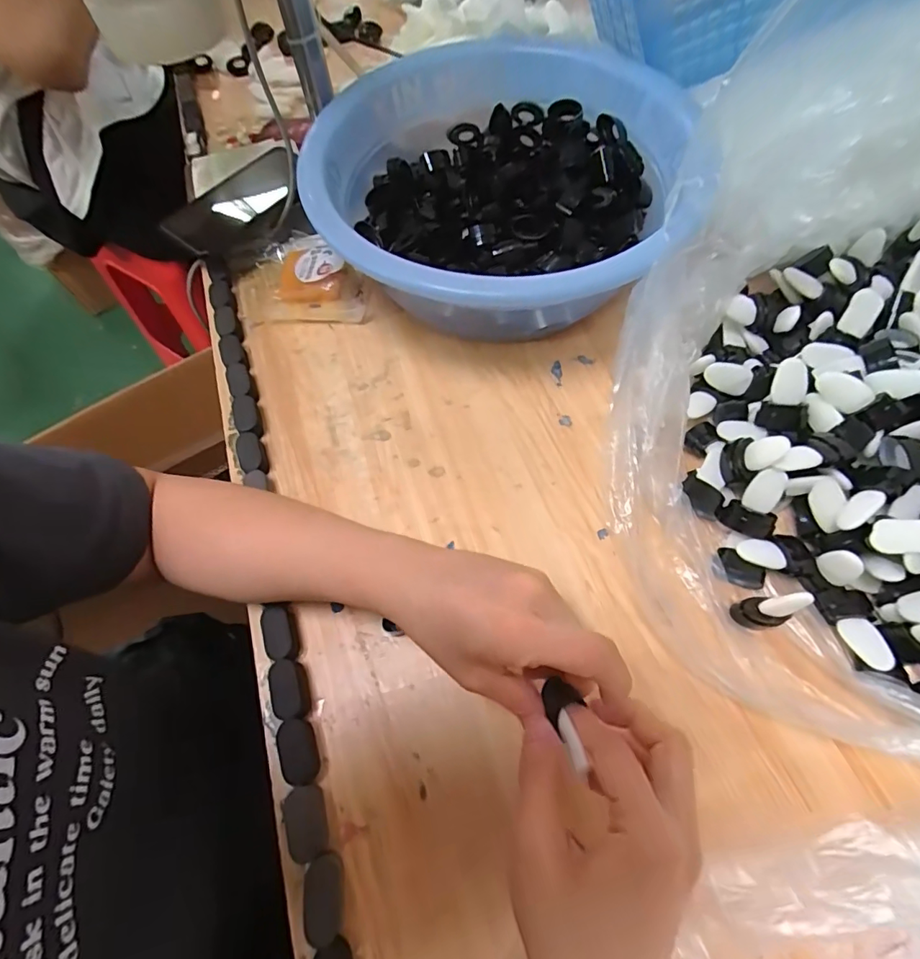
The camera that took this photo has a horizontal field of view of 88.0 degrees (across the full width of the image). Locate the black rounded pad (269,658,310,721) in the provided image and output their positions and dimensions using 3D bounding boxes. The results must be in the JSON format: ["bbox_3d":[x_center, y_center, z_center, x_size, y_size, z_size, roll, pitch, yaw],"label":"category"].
[{"bbox_3d":[-0.112,0.139,0.315,0.017,0.022,0.036,-18,65,-6],"label":"black rounded pad"}]

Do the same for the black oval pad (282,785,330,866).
[{"bbox_3d":[-0.089,0.202,0.283,0.022,0.017,0.037,-19,65,-6],"label":"black oval pad"}]

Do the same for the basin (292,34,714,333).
[{"bbox_3d":[0.033,-0.274,0.445,0.316,0.108,0.362,-9,65,-1],"label":"basin"}]

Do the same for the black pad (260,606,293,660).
[{"bbox_3d":[-0.124,0.107,0.330,0.019,0.021,0.035,-18,65,-6],"label":"black pad"}]

